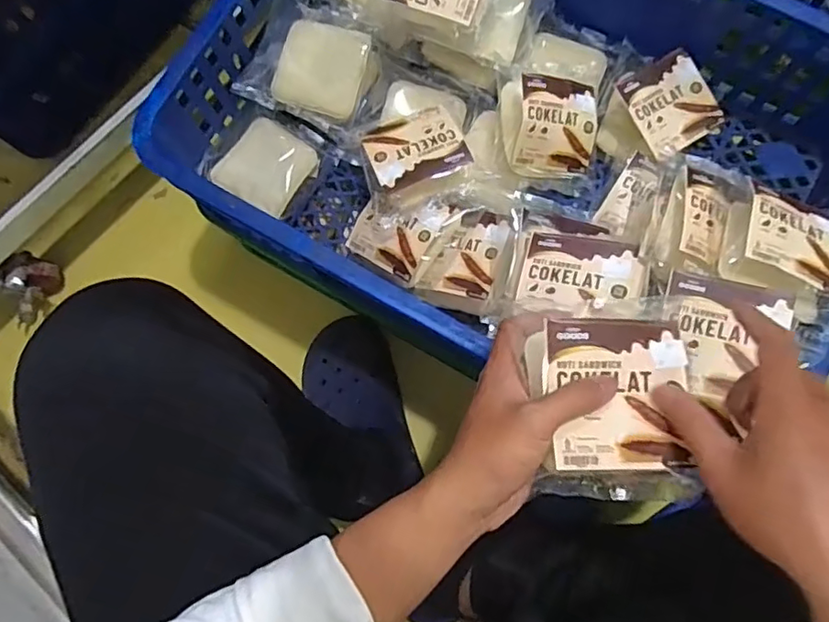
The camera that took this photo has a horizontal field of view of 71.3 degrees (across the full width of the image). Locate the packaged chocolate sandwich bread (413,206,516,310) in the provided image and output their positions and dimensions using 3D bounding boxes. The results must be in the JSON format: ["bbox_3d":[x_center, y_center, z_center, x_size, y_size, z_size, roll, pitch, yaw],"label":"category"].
[{"bbox_3d":[0.053,-0.052,0.564,0.080,0.034,0.106,22,81,5],"label":"packaged chocolate sandwich bread"}]

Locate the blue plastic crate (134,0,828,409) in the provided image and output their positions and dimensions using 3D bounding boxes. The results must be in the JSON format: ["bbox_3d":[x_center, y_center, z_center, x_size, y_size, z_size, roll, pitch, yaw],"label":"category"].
[{"bbox_3d":[0.104,-0.168,0.563,0.602,0.166,0.420,29,81,6],"label":"blue plastic crate"}]

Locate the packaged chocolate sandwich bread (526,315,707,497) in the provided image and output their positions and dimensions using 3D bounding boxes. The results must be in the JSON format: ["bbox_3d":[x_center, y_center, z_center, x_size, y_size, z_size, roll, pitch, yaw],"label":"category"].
[{"bbox_3d":[0.119,0.059,0.354,0.096,0.030,0.110,1,79,1],"label":"packaged chocolate sandwich bread"}]

